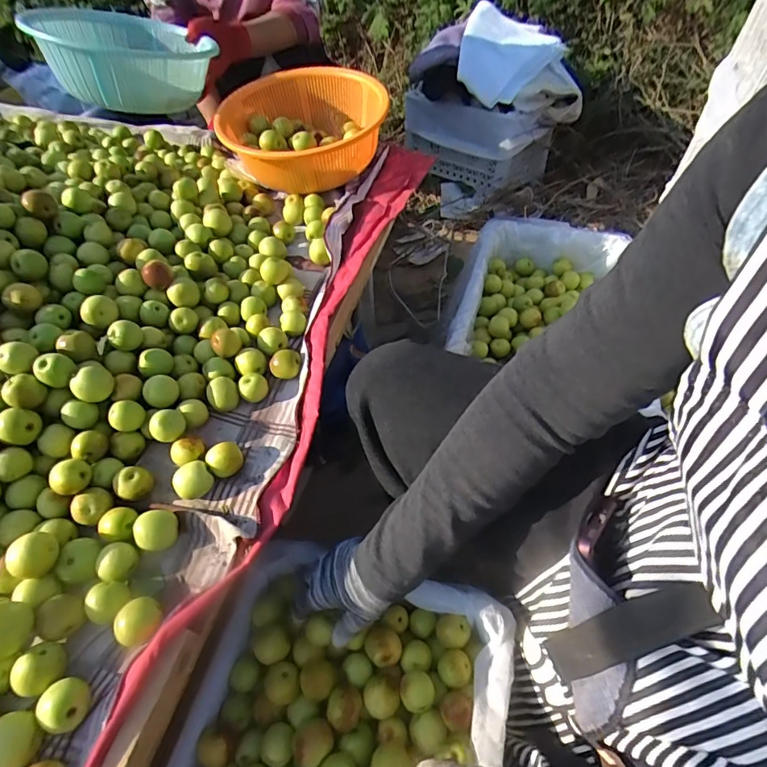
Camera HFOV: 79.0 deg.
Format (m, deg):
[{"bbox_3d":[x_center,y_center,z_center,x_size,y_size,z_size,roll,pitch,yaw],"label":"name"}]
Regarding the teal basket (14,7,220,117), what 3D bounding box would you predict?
[{"bbox_3d":[-0.408,-0.511,0.753,0.253,0.122,0.298,-32,57,-23],"label":"teal basket"}]

